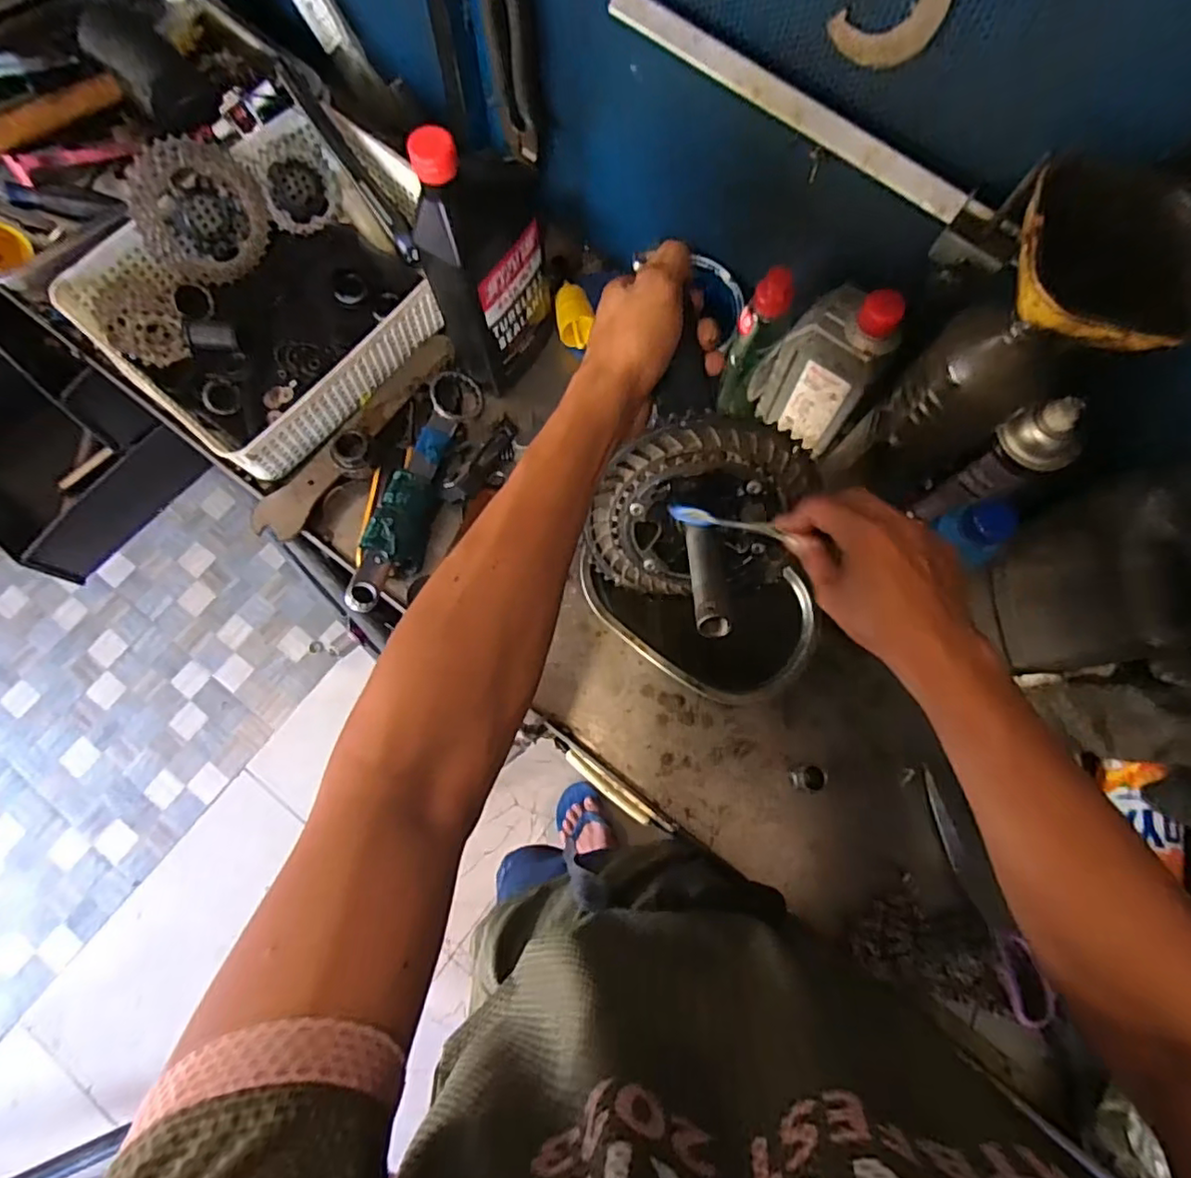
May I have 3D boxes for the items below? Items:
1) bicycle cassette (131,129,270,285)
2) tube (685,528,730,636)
[{"bbox_3d":[-0.391,-0.372,0.616,0.033,0.119,0.118,35,48,30],"label":"bicycle cassette"},{"bbox_3d":[0.084,-0.012,0.468,0.028,0.022,0.110,4,48,0],"label":"tube"}]

